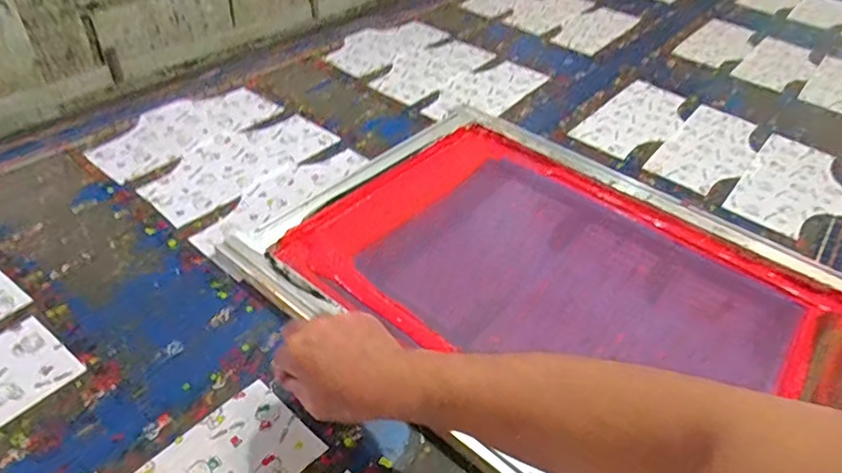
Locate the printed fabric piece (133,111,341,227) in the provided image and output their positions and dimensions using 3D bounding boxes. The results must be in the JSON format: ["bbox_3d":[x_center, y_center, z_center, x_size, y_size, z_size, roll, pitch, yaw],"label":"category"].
[{"bbox_3d":[-0.285,-0.124,0.870,0.145,0.006,0.314,29,47,26],"label":"printed fabric piece"}]

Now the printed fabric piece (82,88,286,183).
[{"bbox_3d":[-0.408,-0.194,0.932,0.158,0.006,0.316,28,47,26],"label":"printed fabric piece"}]

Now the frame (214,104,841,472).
[{"bbox_3d":[0.198,0.062,0.700,0.754,0.047,0.551,30,48,27],"label":"frame"}]

